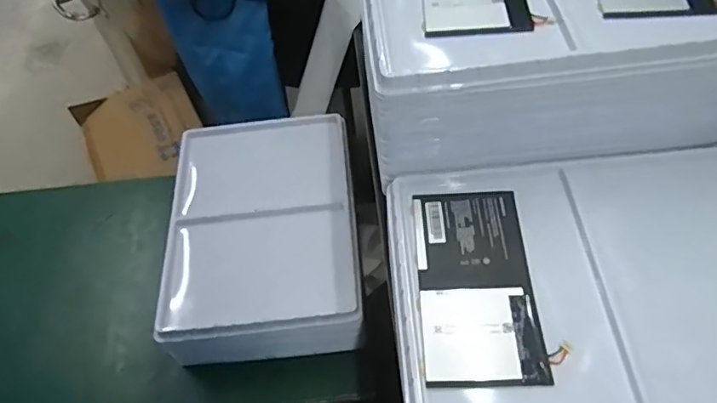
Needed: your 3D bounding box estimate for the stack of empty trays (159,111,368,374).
[{"bbox_3d":[-0.125,0.039,0.731,0.237,0.090,0.316,-7,53,0],"label":"stack of empty trays"}]

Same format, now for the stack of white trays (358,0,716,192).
[{"bbox_3d":[0.167,-0.167,0.524,0.324,0.110,0.246,-10,53,-3],"label":"stack of white trays"}]

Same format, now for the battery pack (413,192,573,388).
[{"bbox_3d":[0.099,0.064,0.440,0.097,0.004,0.171,-2,53,4],"label":"battery pack"}]

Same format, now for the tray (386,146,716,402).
[{"bbox_3d":[0.194,0.070,0.428,0.326,0.033,0.239,-4,53,2],"label":"tray"}]

